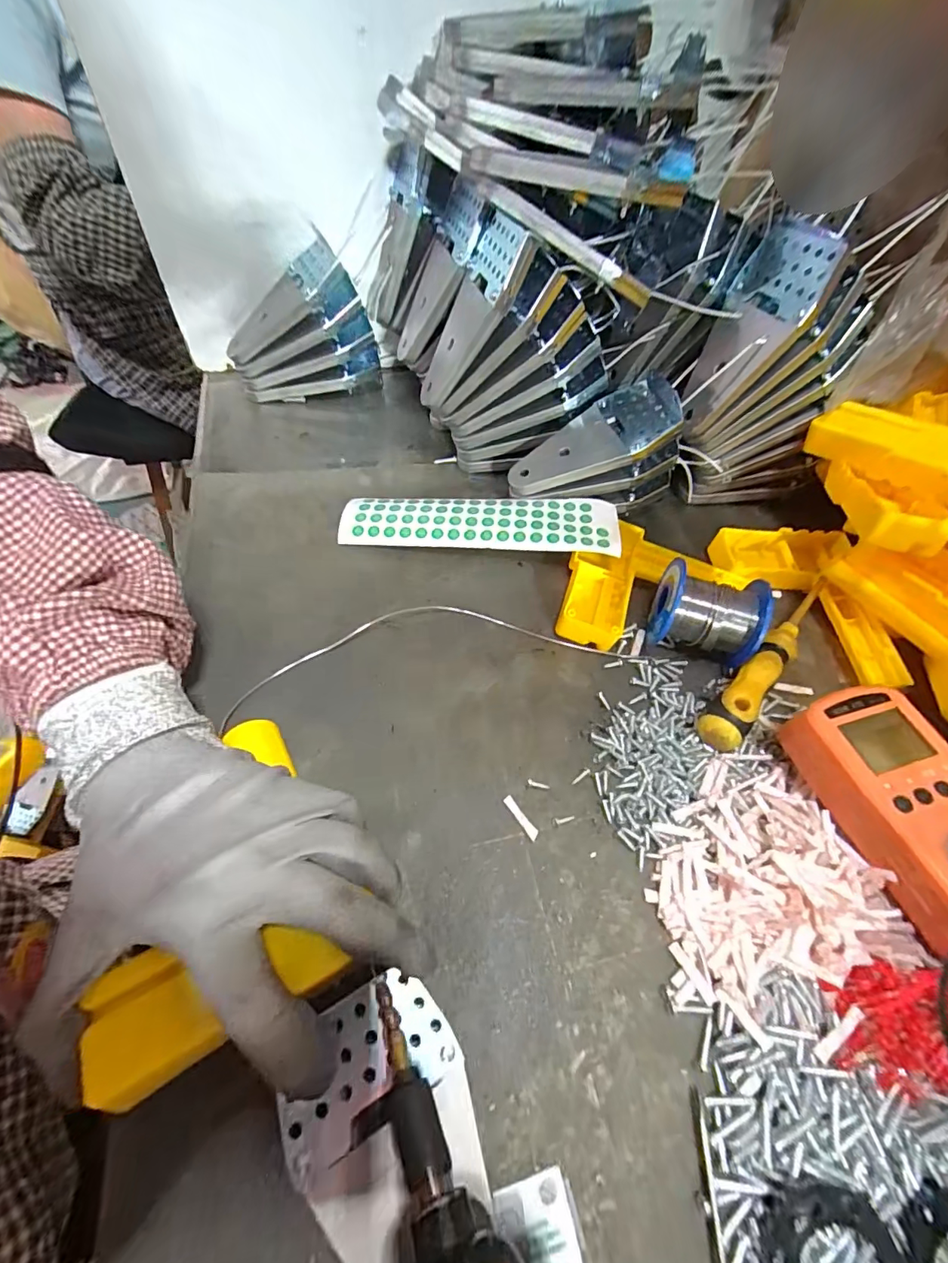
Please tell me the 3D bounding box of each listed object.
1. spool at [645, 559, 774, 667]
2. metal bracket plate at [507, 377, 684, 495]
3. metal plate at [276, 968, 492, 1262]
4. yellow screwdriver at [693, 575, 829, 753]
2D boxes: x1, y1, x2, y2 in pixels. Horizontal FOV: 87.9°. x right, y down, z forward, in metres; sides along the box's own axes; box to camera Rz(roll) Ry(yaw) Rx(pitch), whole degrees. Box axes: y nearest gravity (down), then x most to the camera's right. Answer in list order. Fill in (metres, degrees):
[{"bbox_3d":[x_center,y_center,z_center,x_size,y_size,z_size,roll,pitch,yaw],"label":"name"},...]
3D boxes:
[{"bbox_3d":[0.164,-0.011,0.348,0.071,0.049,0.052,15,56,8],"label":"spool"},{"bbox_3d":[0.097,-0.157,0.408,0.142,0.016,0.071,-26,57,8],"label":"metal bracket plate"},{"bbox_3d":[-0.034,0.190,0.193,0.068,0.012,0.081,-32,62,-22],"label":"metal plate"},{"bbox_3d":[0.209,0.018,0.341,0.175,0.026,0.024,-38,65,-25],"label":"yellow screwdriver"}]

